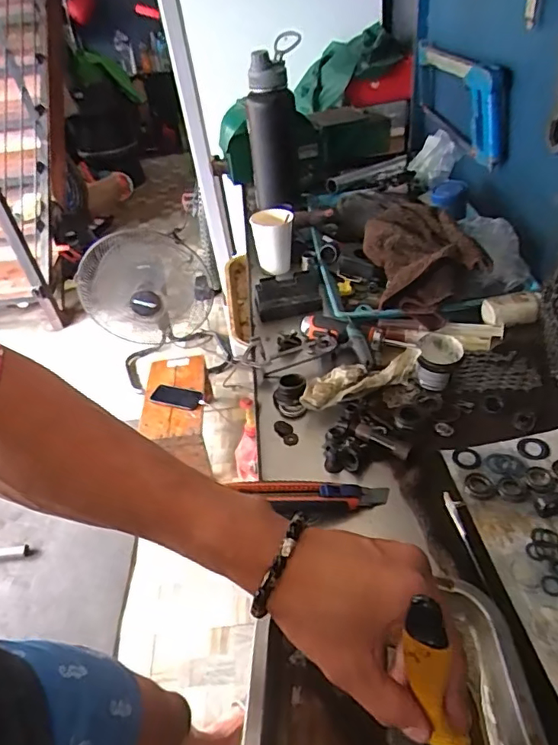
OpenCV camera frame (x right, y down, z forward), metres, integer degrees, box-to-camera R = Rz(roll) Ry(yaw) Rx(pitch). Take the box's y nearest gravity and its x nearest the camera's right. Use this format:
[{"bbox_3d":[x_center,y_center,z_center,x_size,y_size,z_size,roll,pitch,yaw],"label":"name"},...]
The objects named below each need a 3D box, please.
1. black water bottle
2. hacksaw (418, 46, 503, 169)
[{"bbox_3d":[-0.012,-0.454,0.993,0.098,0.321,0.101,-11,66,-4],"label":"black water bottle"},{"bbox_3d":[0.307,-0.471,0.889,0.054,0.140,0.350,-6,40,2],"label":"hacksaw"}]

